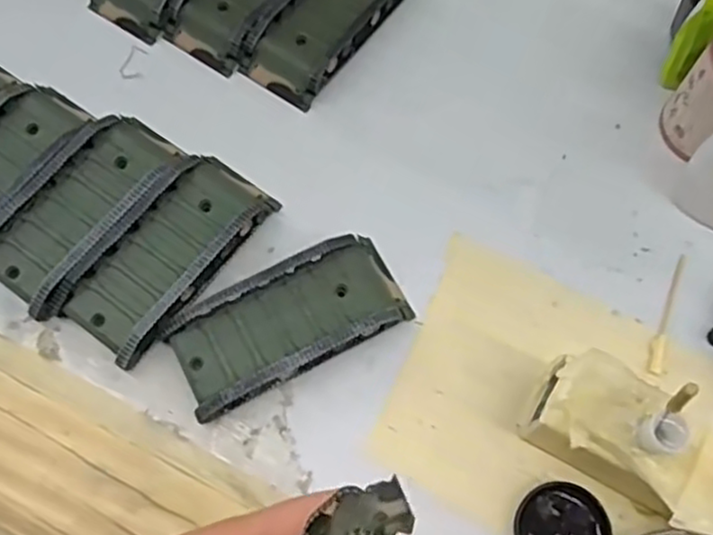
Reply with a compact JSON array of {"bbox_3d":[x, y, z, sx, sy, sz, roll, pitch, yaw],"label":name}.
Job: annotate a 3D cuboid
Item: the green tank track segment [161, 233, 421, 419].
[{"bbox_3d":[-0.027,0.022,0.298,0.096,0.019,0.045,-26,70,-13],"label":"green tank track segment"}]

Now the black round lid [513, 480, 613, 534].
[{"bbox_3d":[0.078,0.101,0.274,0.035,0.008,0.034,1,66,-2],"label":"black round lid"}]

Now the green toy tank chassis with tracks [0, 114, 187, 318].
[{"bbox_3d":[-0.122,-0.026,0.313,0.044,0.016,0.101,35,70,13],"label":"green toy tank chassis with tracks"}]

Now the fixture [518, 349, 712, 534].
[{"bbox_3d":[0.107,0.067,0.269,0.083,0.046,0.047,26,68,9],"label":"fixture"}]

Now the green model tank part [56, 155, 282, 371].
[{"bbox_3d":[-0.080,-0.008,0.307,0.046,0.018,0.094,34,69,12],"label":"green model tank part"}]

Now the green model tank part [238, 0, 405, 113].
[{"bbox_3d":[-0.013,-0.127,0.360,0.043,0.019,0.097,33,69,12],"label":"green model tank part"}]

